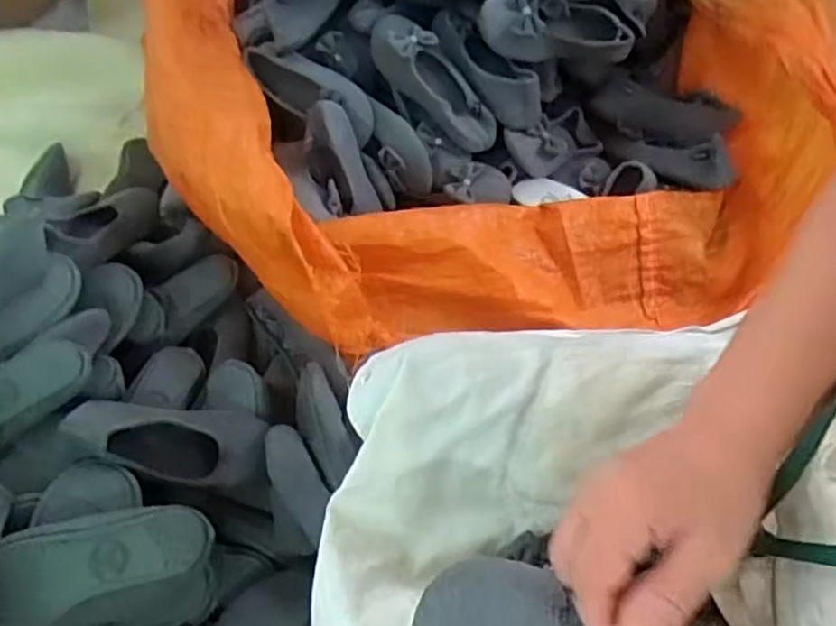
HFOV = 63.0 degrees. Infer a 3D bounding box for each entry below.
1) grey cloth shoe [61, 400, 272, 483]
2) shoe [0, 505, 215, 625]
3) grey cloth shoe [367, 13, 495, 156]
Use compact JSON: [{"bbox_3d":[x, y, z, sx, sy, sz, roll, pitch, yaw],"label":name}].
[{"bbox_3d":[-0.265,0.138,0.743,0.048,0.217,0.090,-34,52,34],"label":"grey cloth shoe"},{"bbox_3d":[-0.293,0.249,0.644,0.205,0.093,0.111,-8,60,-2],"label":"shoe"},{"bbox_3d":[0.022,-0.337,1.000,0.079,0.050,0.243,-38,84,-17],"label":"grey cloth shoe"}]

